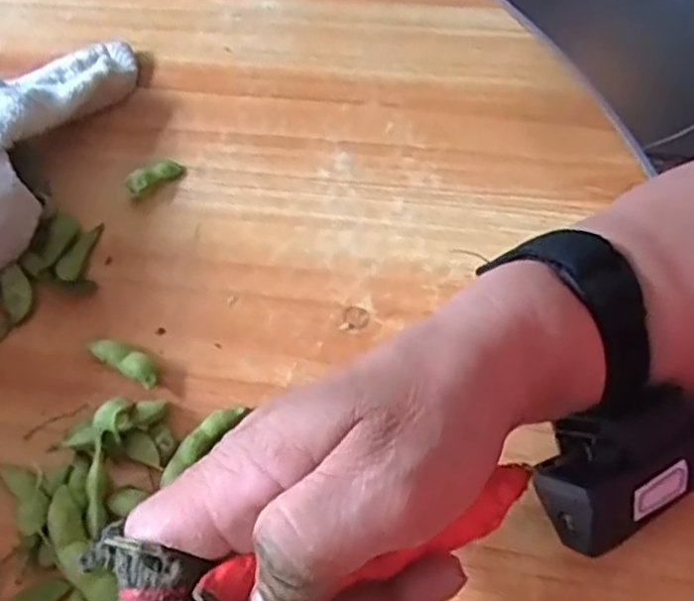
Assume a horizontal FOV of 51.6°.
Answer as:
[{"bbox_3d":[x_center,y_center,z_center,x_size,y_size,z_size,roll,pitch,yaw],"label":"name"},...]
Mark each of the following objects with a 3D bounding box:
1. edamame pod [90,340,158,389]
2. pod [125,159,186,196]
[{"bbox_3d":[-0.099,0.027,0.324,0.038,0.010,0.012,26,60,21],"label":"edamame pod"},{"bbox_3d":[-0.106,-0.069,0.393,0.012,0.007,0.035,36,50,26],"label":"pod"}]

